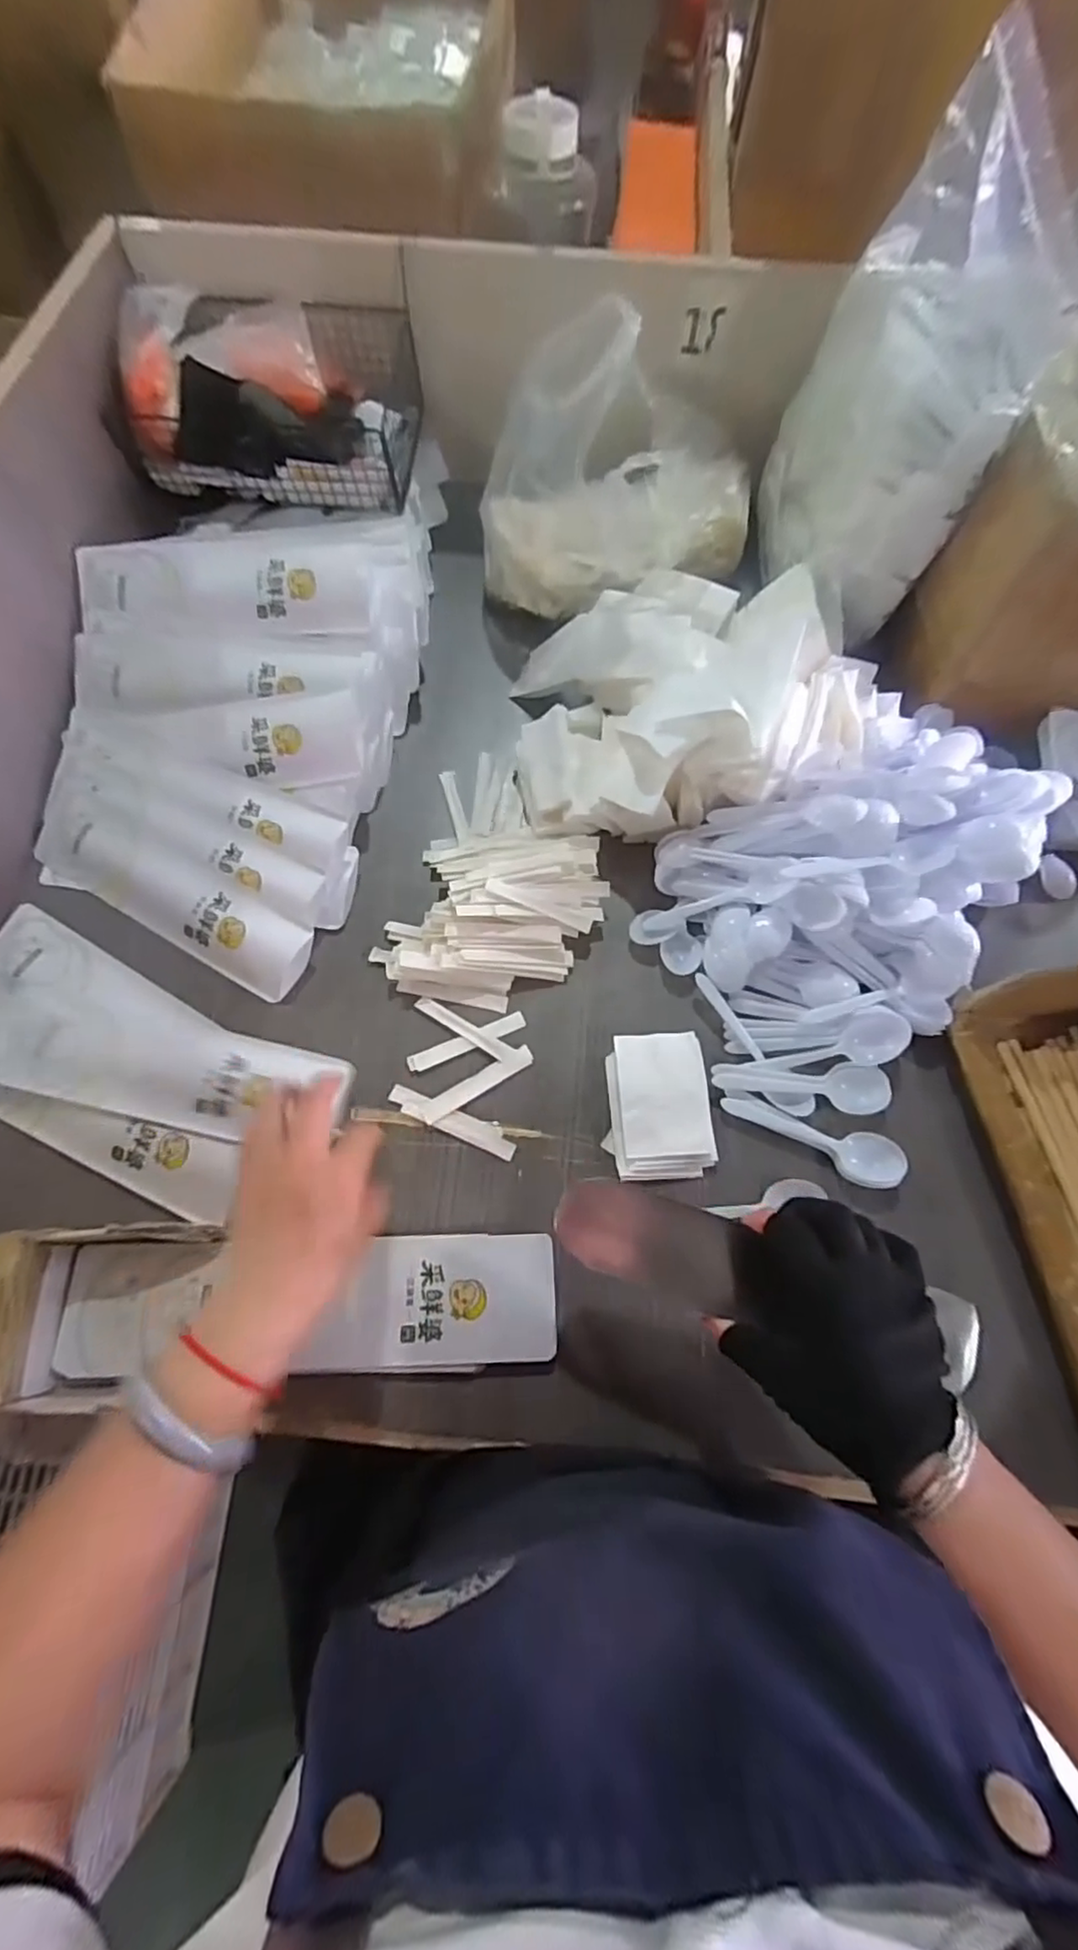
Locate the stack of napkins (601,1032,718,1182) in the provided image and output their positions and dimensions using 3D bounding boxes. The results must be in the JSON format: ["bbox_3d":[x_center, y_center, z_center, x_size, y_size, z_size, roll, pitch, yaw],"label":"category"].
[{"bbox_3d":[0.091,0.099,0.506,0.076,0.021,0.105,-3,69,-1],"label":"stack of napkins"}]

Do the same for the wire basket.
[{"bbox_3d":[-0.264,-0.567,0.651,0.267,0.110,0.151,5,69,2],"label":"wire basket"}]

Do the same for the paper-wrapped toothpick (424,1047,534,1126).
[{"bbox_3d":[-0.047,0.085,0.522,0.094,0.004,0.018,-31,72,-11],"label":"paper-wrapped toothpick"}]

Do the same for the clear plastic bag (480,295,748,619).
[{"bbox_3d":[0.086,-0.452,0.595,0.260,0.220,0.120,-16,70,-6],"label":"clear plastic bag"}]

